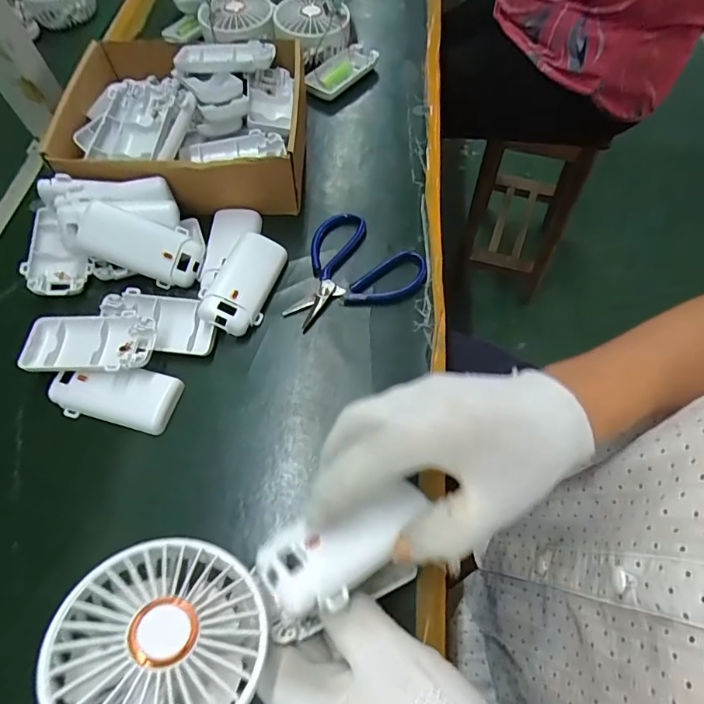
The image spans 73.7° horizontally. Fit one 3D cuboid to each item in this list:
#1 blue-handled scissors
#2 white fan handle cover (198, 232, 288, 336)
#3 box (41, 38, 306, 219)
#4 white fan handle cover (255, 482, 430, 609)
[{"bbox_3d":[-0.004,-0.066,0.404,0.102,0.017,0.118,37,69,19],"label":"blue-handled scissors"},{"bbox_3d":[-0.092,-0.057,0.395,0.048,0.029,0.092,18,64,11],"label":"white fan handle cover"},{"bbox_3d":[-0.160,-0.225,0.462,0.229,0.071,0.201,-2,62,1],"label":"box"},{"bbox_3d":[-0.001,0.097,0.243,0.092,0.016,0.041,-20,63,-22],"label":"white fan handle cover"}]

